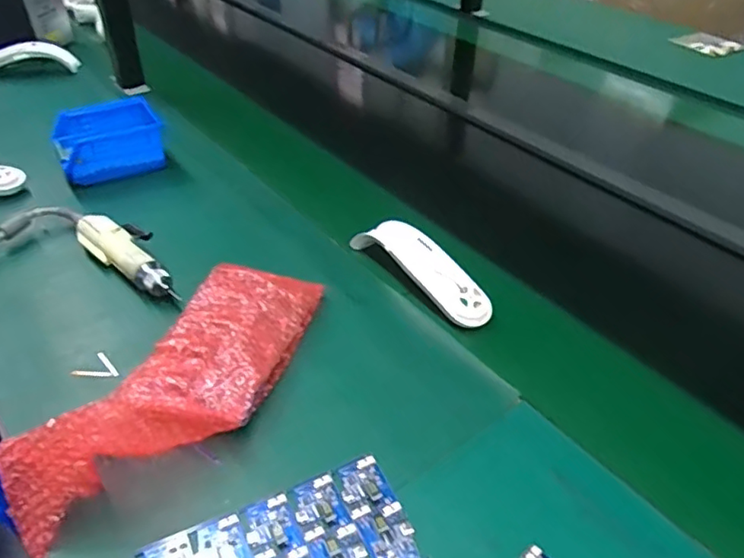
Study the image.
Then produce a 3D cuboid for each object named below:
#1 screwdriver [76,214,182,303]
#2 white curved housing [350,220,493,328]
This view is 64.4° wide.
[{"bbox_3d":[-0.272,-0.024,0.677,0.189,0.040,0.055,28,48,29],"label":"screwdriver"},{"bbox_3d":[0.056,-0.012,0.669,0.053,0.048,0.194,-27,48,-29],"label":"white curved housing"}]

